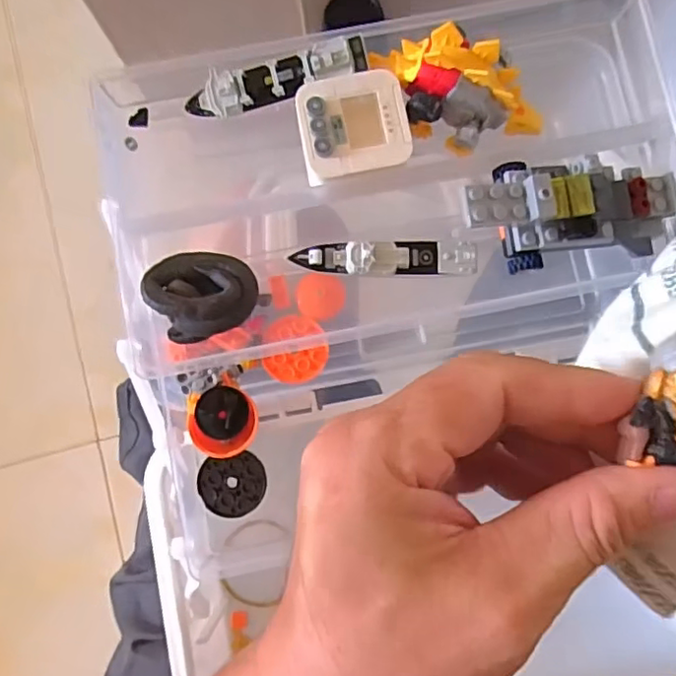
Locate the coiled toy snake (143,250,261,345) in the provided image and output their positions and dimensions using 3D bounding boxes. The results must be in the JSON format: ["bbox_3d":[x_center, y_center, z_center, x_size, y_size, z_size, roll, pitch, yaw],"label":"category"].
[{"bbox_3d":[-0.053,-0.019,0.240,0.040,0.020,0.034,-18,81,-1],"label":"coiled toy snake"}]

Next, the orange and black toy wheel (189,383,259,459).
[{"bbox_3d":[-0.051,0.037,0.269,0.028,0.012,0.031,6,82,2],"label":"orange and black toy wheel"}]

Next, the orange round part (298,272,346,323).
[{"bbox_3d":[-0.008,-0.019,0.288,0.023,0.004,0.022,0,81,1],"label":"orange round part"}]

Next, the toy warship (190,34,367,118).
[{"bbox_3d":[-0.025,-0.105,0.248,0.074,0.014,0.015,-13,81,0],"label":"toy warship"}]

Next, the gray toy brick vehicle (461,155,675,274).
[{"bbox_3d":[0.089,-0.048,0.242,0.089,0.030,0.034,-3,81,-14],"label":"gray toy brick vehicle"}]

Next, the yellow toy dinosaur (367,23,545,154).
[{"bbox_3d":[0.047,-0.096,0.241,0.071,0.036,0.031,15,82,4],"label":"yellow toy dinosaur"}]

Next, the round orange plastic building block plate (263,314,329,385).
[{"bbox_3d":[-0.019,0.005,0.283,0.029,0.004,0.031,0,81,1],"label":"round orange plastic building block plate"}]

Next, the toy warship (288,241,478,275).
[{"bbox_3d":[0.020,-0.033,0.248,0.073,0.008,0.014,-1,81,1],"label":"toy warship"}]

